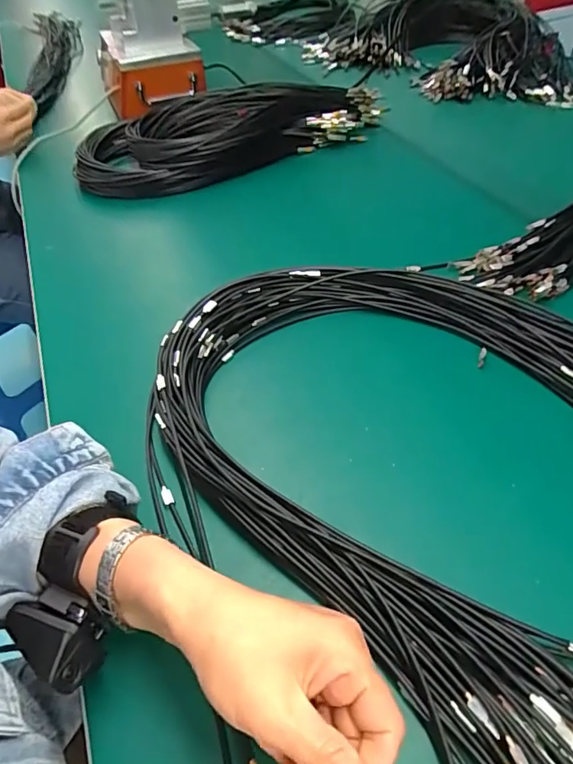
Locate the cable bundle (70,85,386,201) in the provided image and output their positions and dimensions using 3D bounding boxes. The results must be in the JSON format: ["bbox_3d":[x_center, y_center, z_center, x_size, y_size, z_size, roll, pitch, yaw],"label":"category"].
[{"bbox_3d":[-0.085,-0.426,0.820,0.509,0.065,0.228,-11,46,-6],"label":"cable bundle"}]

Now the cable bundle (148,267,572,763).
[{"bbox_3d":[0.118,0.047,0.392,0.513,0.034,0.389,27,54,28],"label":"cable bundle"}]

